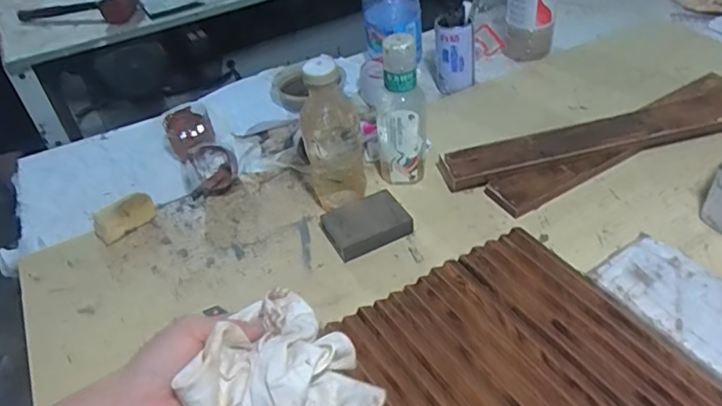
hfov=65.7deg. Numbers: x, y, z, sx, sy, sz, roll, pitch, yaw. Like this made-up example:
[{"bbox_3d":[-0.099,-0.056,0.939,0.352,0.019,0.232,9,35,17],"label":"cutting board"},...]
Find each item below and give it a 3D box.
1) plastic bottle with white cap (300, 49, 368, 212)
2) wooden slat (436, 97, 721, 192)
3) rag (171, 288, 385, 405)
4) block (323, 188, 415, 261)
[{"bbox_3d":[-0.034,-0.083,0.698,0.071,0.203,0.076,-8,44,-3],"label":"plastic bottle with white cap"},{"bbox_3d":[0.334,-0.091,0.781,0.455,0.016,0.063,-12,55,-5],"label":"wooden slat"},{"bbox_3d":[-0.060,0.138,0.401,0.096,0.098,0.117,28,53,30],"label":"rag"},{"bbox_3d":[0.006,0.026,0.714,0.105,0.027,0.077,-18,45,-13],"label":"block"}]

